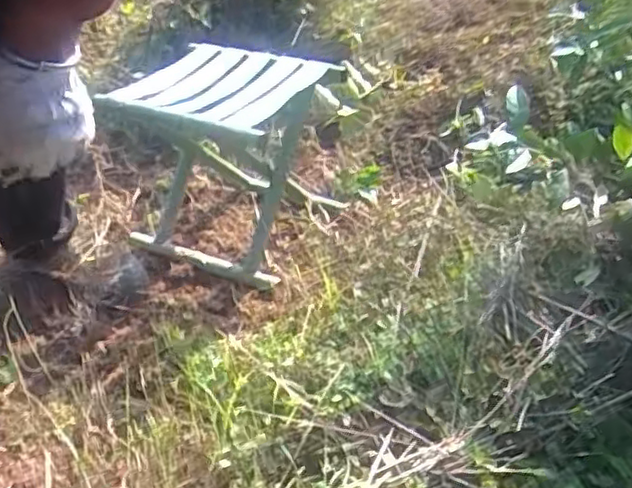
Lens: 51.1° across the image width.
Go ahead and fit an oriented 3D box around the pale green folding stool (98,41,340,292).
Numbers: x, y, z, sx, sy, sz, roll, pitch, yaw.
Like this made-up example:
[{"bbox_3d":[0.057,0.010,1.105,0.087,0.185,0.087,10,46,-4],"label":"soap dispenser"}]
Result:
[{"bbox_3d":[-0.127,-0.129,0.980,0.289,0.253,0.260,27,58,12],"label":"pale green folding stool"}]

